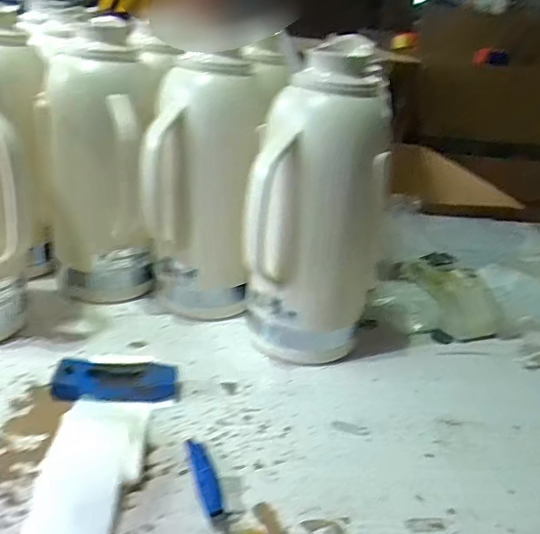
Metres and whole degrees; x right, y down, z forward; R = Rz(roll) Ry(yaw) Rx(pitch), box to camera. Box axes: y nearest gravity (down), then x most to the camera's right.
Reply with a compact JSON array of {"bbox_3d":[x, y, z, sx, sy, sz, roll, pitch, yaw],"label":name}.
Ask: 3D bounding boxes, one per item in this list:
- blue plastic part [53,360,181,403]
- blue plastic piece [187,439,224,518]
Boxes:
[{"bbox_3d":[-0.176,0.133,0.655,0.135,0.021,0.061,4,27,-6],"label":"blue plastic part"},{"bbox_3d":[-0.064,0.201,0.551,0.021,0.006,0.095,-4,28,-20],"label":"blue plastic piece"}]

